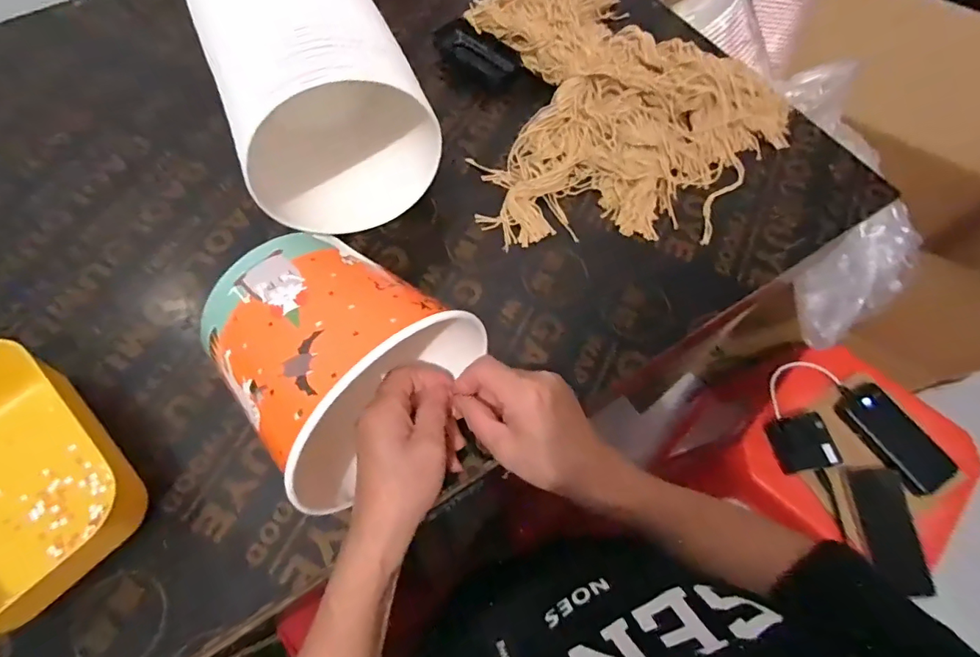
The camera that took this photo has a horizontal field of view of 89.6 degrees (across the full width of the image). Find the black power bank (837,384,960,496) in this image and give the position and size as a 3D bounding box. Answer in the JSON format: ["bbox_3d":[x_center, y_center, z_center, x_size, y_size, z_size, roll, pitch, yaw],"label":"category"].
[{"bbox_3d":[0.575,0.152,0.700,0.075,0.016,0.153,-27,68,-12],"label":"black power bank"}]

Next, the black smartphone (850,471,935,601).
[{"bbox_3d":[0.536,0.268,0.660,0.075,0.011,0.152,-3,66,-1],"label":"black smartphone"}]

